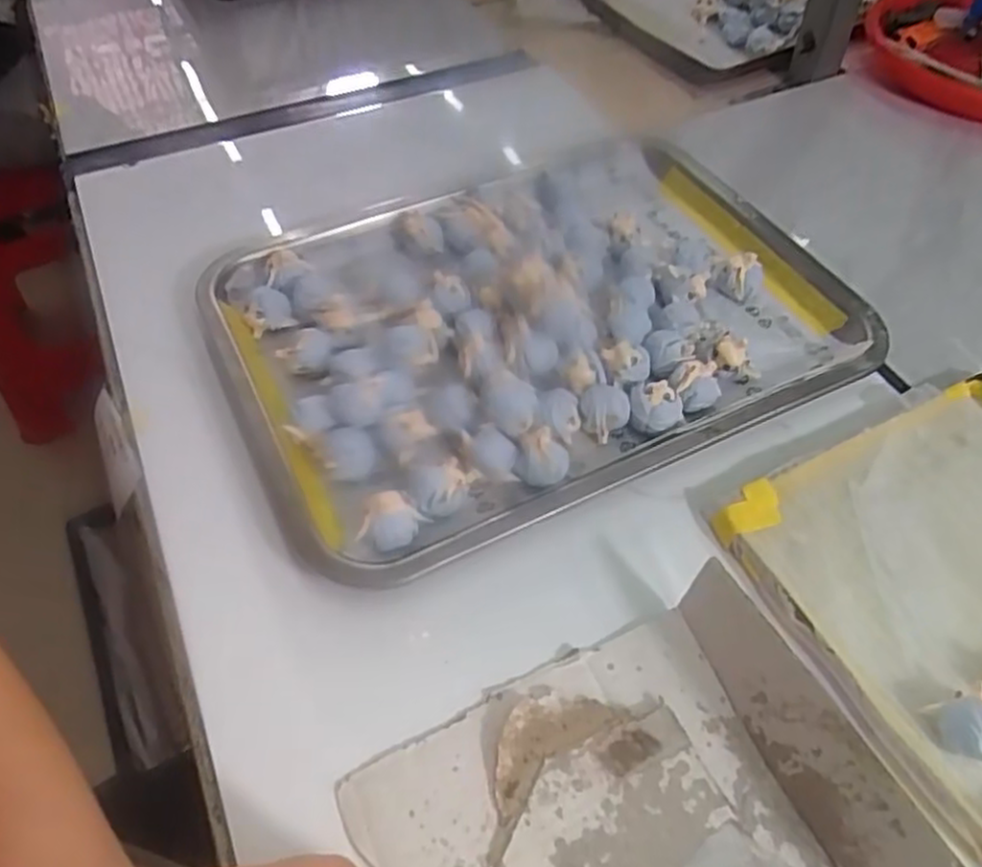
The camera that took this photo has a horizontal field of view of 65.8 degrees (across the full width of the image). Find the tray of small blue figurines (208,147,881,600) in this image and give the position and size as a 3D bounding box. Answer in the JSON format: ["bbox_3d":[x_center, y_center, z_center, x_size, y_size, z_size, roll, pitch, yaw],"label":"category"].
[{"bbox_3d":[0.030,-0.078,0.448,0.354,0.032,0.255,-21,55,-18],"label":"tray of small blue figurines"}]

